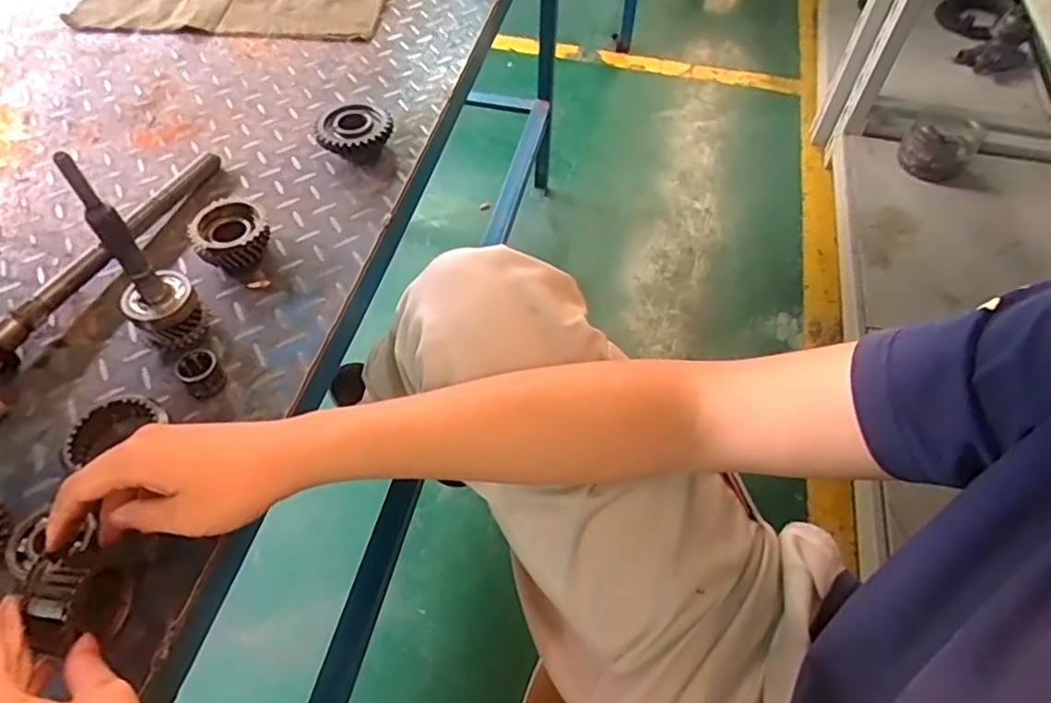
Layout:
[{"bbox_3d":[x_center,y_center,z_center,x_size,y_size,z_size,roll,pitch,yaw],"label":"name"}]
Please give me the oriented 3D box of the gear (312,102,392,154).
[{"bbox_3d":[-0.183,-0.232,0.686,0.081,0.030,0.081,-5,54,-6],"label":"gear"}]

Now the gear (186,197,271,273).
[{"bbox_3d":[-0.266,-0.105,0.584,0.066,0.034,0.071,-24,57,-18],"label":"gear"}]

